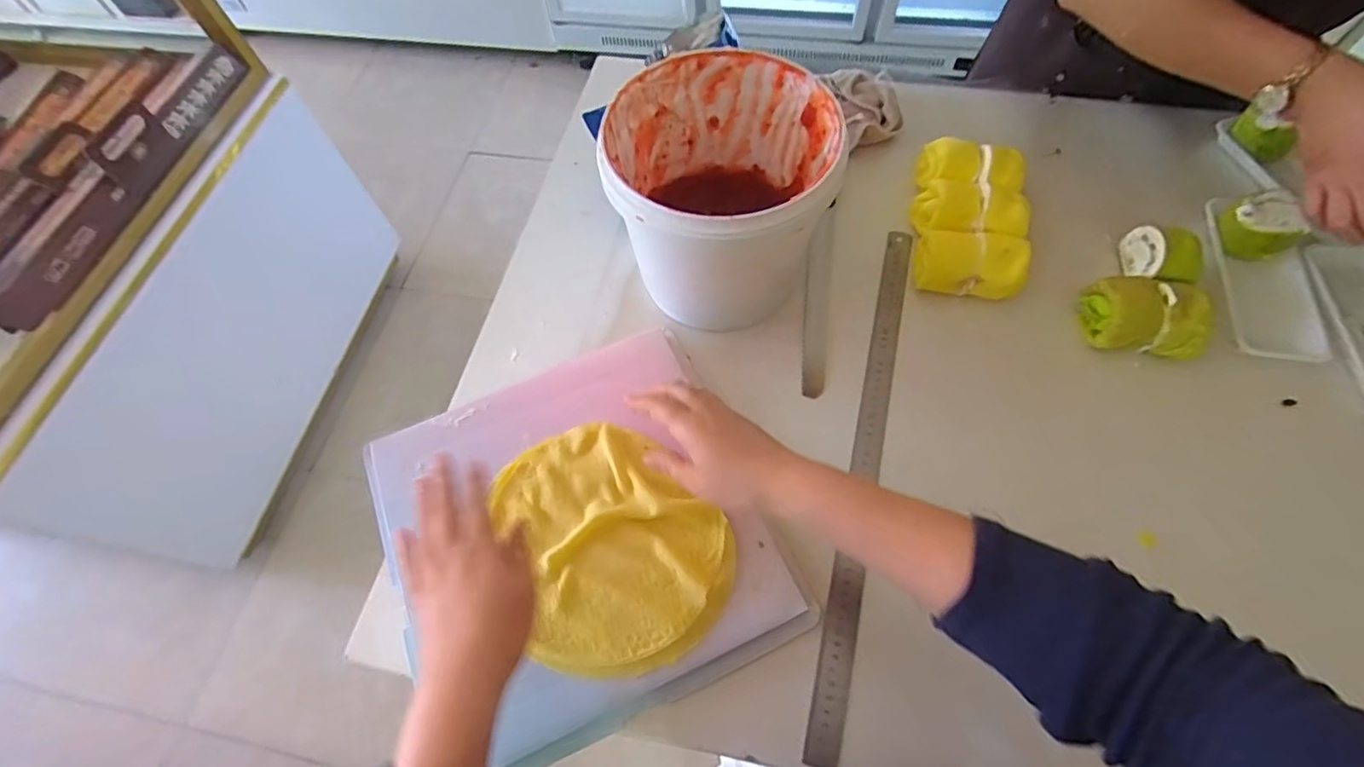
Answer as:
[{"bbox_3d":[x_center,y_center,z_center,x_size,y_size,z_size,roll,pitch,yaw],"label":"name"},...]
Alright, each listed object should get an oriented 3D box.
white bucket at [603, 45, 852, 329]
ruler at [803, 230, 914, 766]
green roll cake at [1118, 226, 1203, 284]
[{"bbox_3d":[0.036,-0.168,0.567,0.192,0.187,0.198,-1,63,3],"label":"white bucket"},{"bbox_3d":[0.175,0.061,0.548,0.029,0.005,0.519,13,65,10],"label":"ruler"},{"bbox_3d":[0.481,-0.124,0.588,0.062,0.043,0.060,13,65,9],"label":"green roll cake"}]

